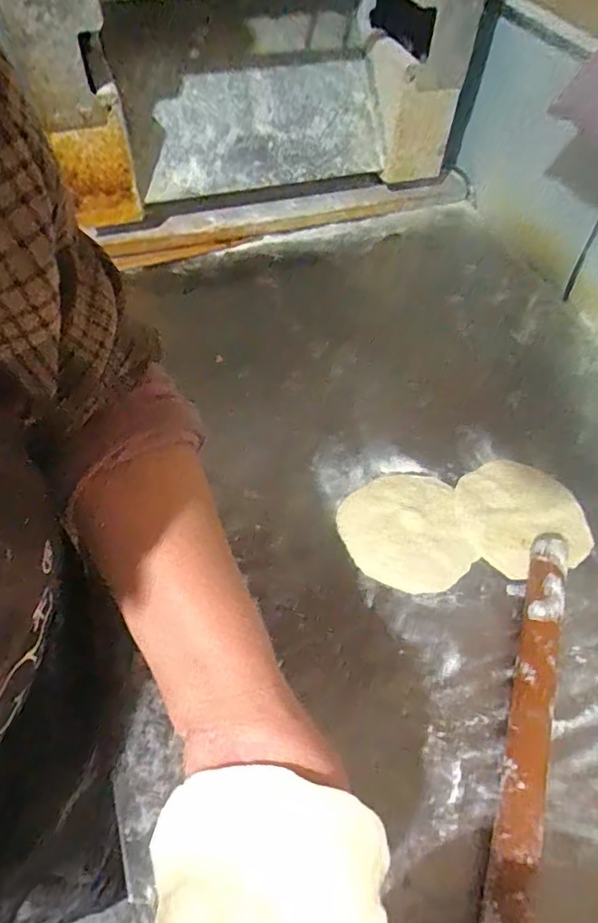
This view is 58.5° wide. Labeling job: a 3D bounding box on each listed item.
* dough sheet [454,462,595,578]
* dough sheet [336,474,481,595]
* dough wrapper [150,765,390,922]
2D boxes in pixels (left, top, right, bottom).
[{"bbox_3d":[0.198,0.048,0.477,0.113,0.008,0.114,-28,60,-20],"label":"dough sheet"},{"bbox_3d":[0.092,0.060,0.466,0.106,0.007,0.111,-9,55,-8],"label":"dough sheet"},{"bbox_3d":[-0.016,0.191,0.236,0.104,0.013,0.093,16,73,8],"label":"dough wrapper"}]

